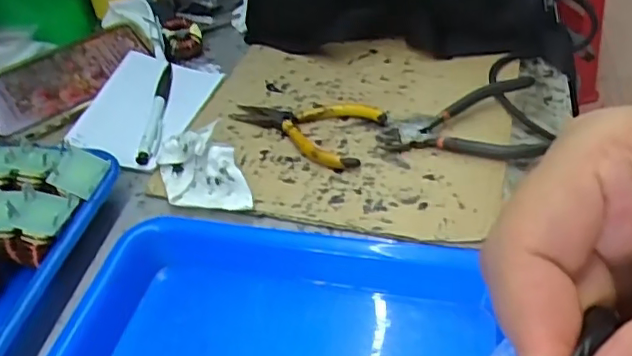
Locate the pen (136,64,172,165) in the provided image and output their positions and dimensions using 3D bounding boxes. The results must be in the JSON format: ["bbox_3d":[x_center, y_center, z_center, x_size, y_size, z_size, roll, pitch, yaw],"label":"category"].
[{"bbox_3d":[-0.135,-0.060,0.493,0.015,0.007,0.126,-5,44,3],"label":"pen"}]

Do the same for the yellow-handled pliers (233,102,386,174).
[{"bbox_3d":[-0.006,-0.047,0.459,0.125,0.011,0.067,26,53,30],"label":"yellow-handled pliers"}]

